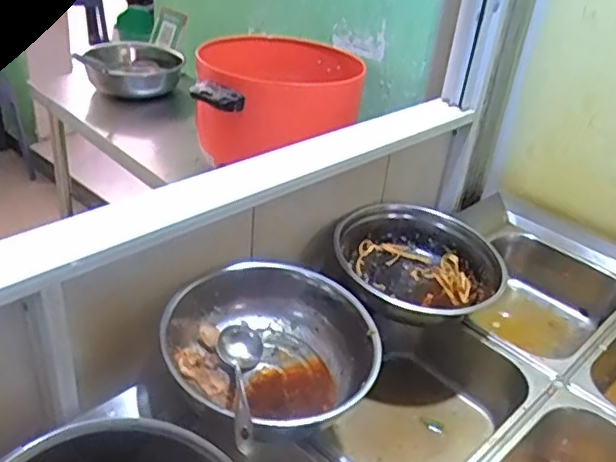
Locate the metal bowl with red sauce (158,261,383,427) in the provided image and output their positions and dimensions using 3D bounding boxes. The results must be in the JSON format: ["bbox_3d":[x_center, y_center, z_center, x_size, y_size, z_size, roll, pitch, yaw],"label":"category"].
[{"bbox_3d":[-0.045,0.149,0.751,0.247,0.115,0.229,5,32,-3],"label":"metal bowl with red sauce"}]

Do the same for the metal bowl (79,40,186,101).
[{"bbox_3d":[-0.437,-0.407,1.574,0.238,0.094,0.222,-1,33,-13],"label":"metal bowl"}]

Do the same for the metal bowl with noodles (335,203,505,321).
[{"bbox_3d":[0.162,0.057,0.953,0.239,0.097,0.243,5,32,-3],"label":"metal bowl with noodles"}]

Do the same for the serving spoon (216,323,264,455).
[{"bbox_3d":[-0.077,0.180,0.708,0.057,0.052,0.259,2,15,-8],"label":"serving spoon"}]

